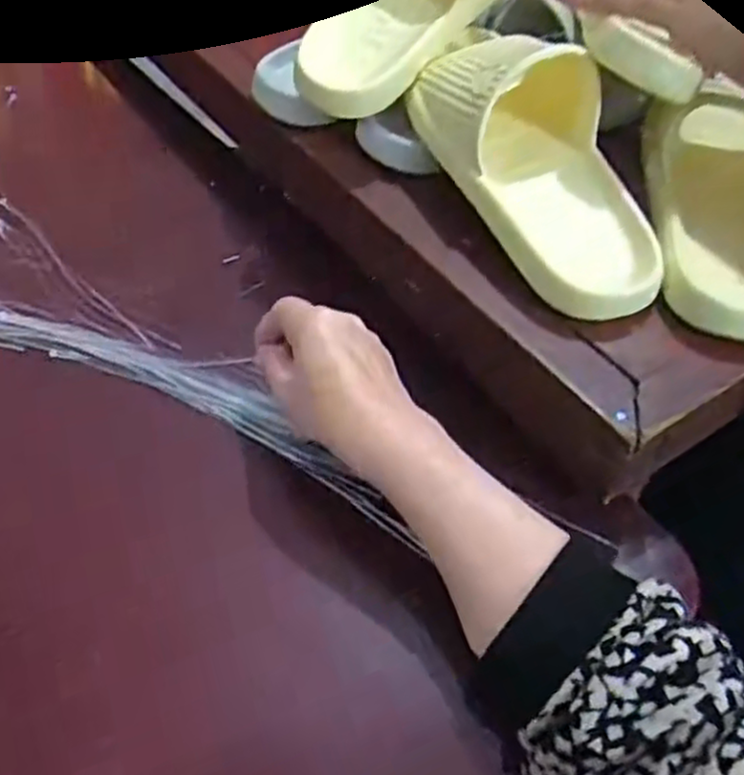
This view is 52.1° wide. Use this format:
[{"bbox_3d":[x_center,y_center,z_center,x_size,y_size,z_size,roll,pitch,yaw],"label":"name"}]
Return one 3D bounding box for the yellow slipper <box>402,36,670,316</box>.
[{"bbox_3d":[0.106,-0.154,0.486,0.091,0.080,0.232,-17,53,-18],"label":"yellow slipper"}]

